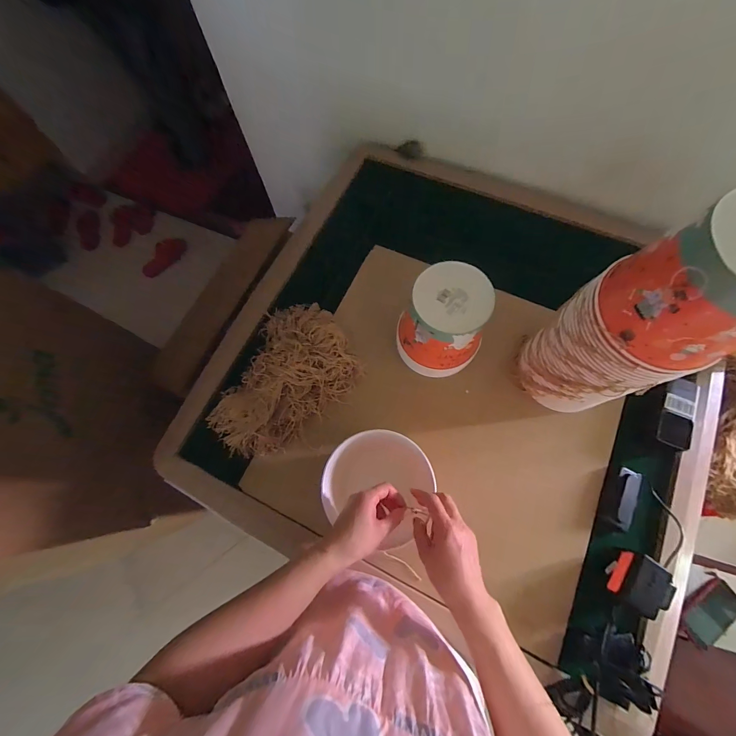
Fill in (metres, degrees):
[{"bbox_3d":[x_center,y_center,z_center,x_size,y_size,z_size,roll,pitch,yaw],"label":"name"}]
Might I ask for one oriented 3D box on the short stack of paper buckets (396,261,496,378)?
[{"bbox_3d":[0.133,-0.070,0.579,0.141,0.168,0.142,32,76,11],"label":"short stack of paper buckets"}]

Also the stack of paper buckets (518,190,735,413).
[{"bbox_3d":[0.355,-0.046,0.452,0.130,0.366,0.148,-28,73,-7],"label":"stack of paper buckets"}]

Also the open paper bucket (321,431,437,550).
[{"bbox_3d":[0.017,0.185,0.526,0.156,0.126,0.152,27,75,10],"label":"open paper bucket"}]

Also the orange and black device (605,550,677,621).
[{"bbox_3d":[0.413,0.330,0.500,0.059,0.055,0.076,35,76,12],"label":"orange and black device"}]

